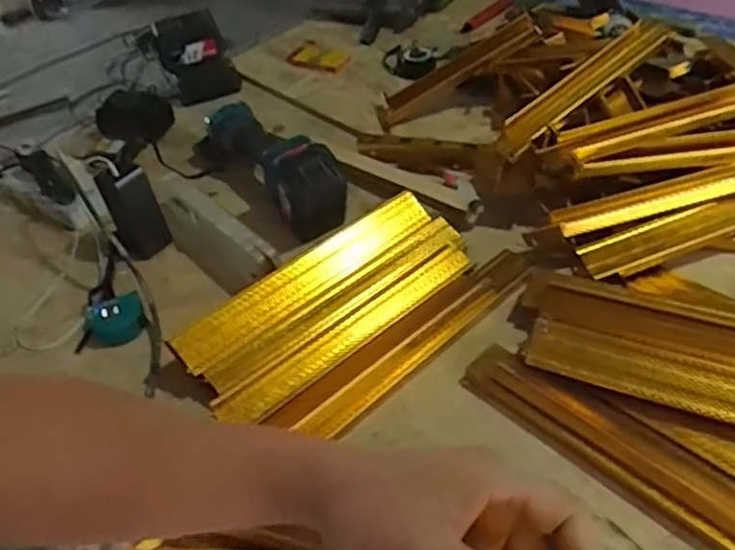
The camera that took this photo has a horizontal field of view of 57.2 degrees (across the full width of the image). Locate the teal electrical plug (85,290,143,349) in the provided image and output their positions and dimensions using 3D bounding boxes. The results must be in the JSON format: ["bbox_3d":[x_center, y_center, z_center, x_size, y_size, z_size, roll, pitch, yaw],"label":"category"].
[{"bbox_3d":[-0.310,0.057,0.830,0.071,0.035,0.062,-12,45,-5],"label":"teal electrical plug"}]

